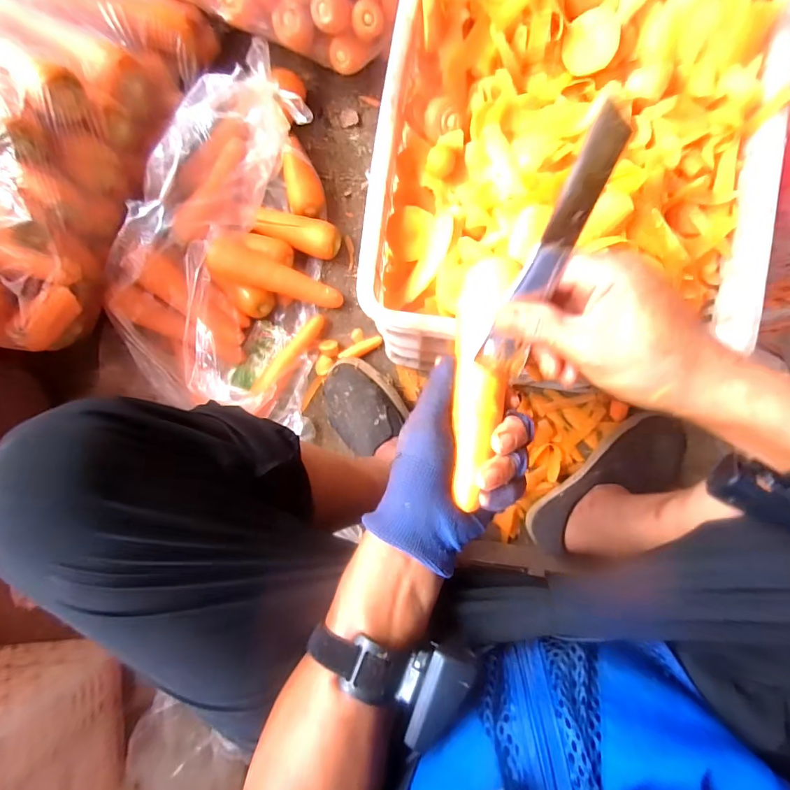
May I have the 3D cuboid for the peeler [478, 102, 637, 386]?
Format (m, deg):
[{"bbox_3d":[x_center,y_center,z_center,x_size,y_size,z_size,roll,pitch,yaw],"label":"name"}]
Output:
[{"bbox_3d":[0.093,-0.080,0.263,0.031,0.162,0.008,19,42,4],"label":"peeler"}]

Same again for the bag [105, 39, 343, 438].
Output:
[{"bbox_3d":[-0.235,-0.218,0.617,0.252,0.170,0.439,11,86,3],"label":"bag"}]

